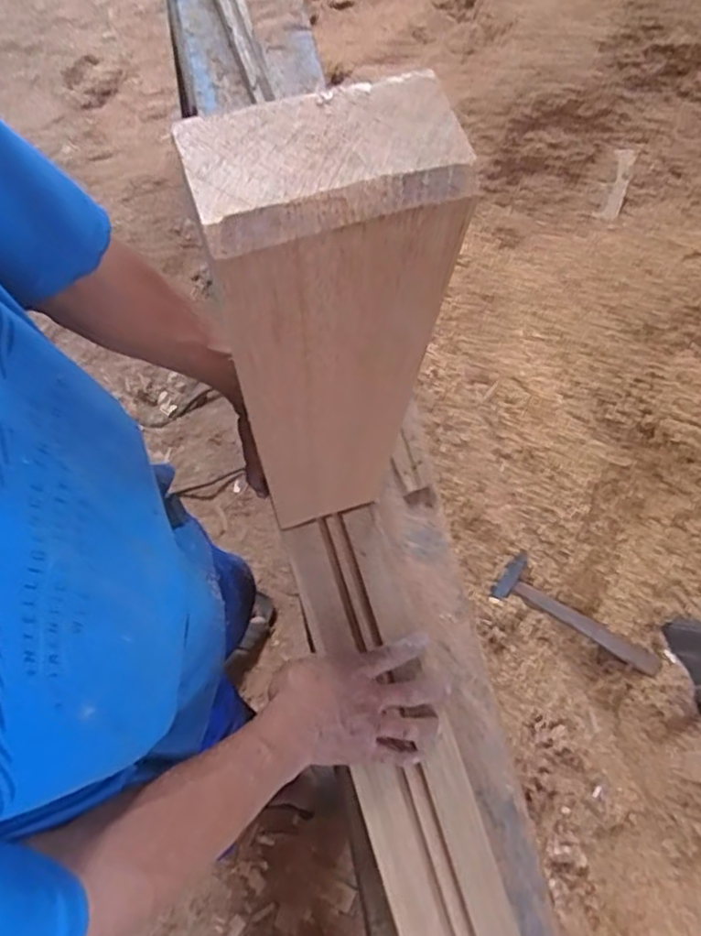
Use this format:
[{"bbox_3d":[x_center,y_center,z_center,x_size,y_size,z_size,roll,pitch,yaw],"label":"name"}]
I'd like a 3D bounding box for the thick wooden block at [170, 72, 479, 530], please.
[{"bbox_3d":[-0.012,-0.040,0.439,0.101,0.414,0.048,-16,70,-7],"label":"thick wooden block"}]

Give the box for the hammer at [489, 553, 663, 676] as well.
[{"bbox_3d":[0.344,0.226,1.032,0.280,0.025,0.076,31,74,-5],"label":"hammer"}]

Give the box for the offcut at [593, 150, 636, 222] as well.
[{"bbox_3d":[0.425,-0.451,1.103,0.033,0.016,0.114,19,96,26],"label":"offcut"}]

